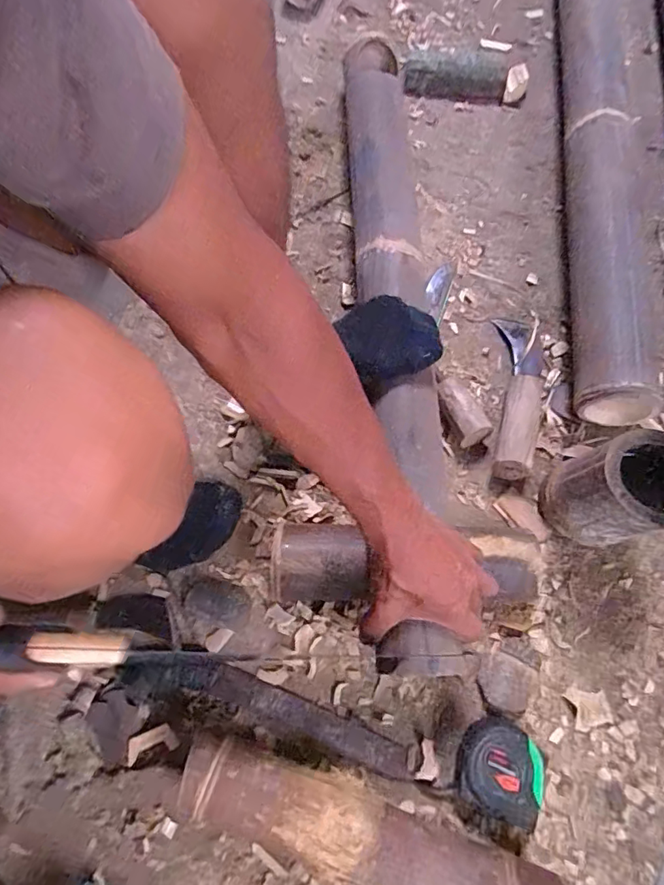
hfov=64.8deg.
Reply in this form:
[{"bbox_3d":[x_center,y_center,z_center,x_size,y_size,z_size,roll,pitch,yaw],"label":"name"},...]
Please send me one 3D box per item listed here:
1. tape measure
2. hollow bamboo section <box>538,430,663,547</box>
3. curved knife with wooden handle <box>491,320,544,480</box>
[{"bbox_3d":[0.161,0.314,0.505,0.075,0.045,0.079,0,68,-1],"label":"tape measure"},{"bbox_3d":[0.294,0.055,0.546,0.100,0.146,0.096,0,68,-1],"label":"hollow bamboo section"},{"bbox_3d":[0.234,-0.061,0.648,0.059,0.041,0.228,9,68,2],"label":"curved knife with wooden handle"}]

